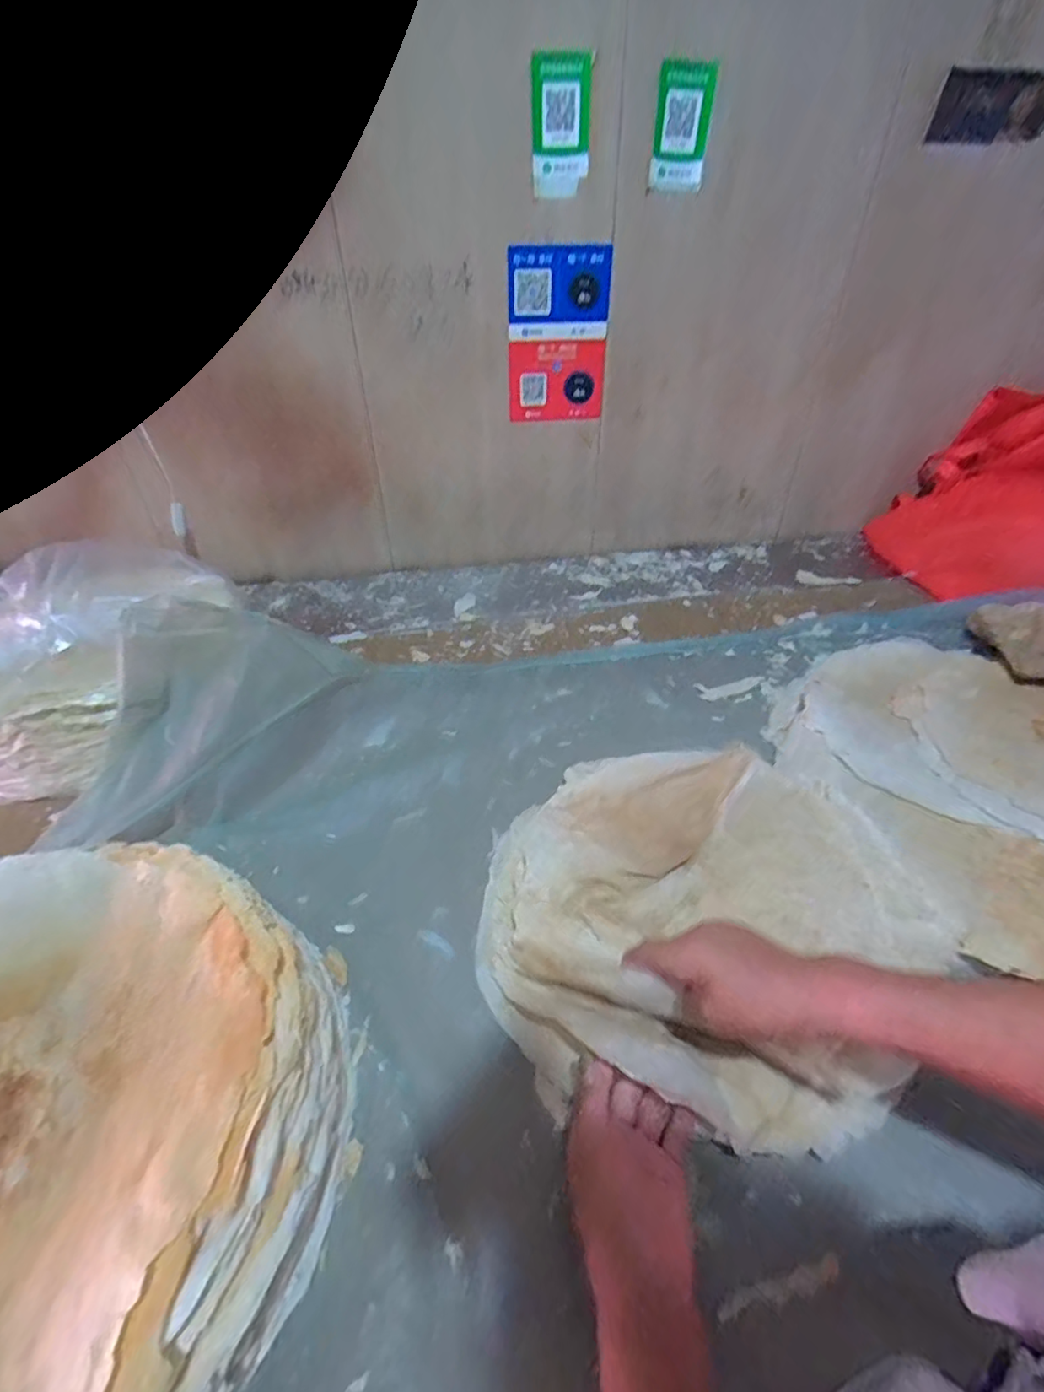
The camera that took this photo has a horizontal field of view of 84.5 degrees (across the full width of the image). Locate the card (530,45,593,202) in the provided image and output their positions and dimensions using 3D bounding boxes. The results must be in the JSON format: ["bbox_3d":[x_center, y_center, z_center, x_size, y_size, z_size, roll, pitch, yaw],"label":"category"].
[{"bbox_3d":[0.053,-0.766,0.776,0.079,0.138,0.011,-7,43,-7],"label":"card"}]

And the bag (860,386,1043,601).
[{"bbox_3d":[0.967,-0.372,1.085,0.478,0.314,0.262,-2,39,-2],"label":"bag"}]

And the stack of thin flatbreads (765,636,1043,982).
[{"bbox_3d":[0.573,0.082,0.651,0.506,0.049,0.522,-4,39,-5],"label":"stack of thin flatbreads"}]

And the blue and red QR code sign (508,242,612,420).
[{"bbox_3d":[0.059,-0.580,0.933,0.159,0.238,0.012,-5,41,-4],"label":"blue and red QR code sign"}]

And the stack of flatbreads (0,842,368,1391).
[{"bbox_3d":[-0.300,0.277,0.344,0.349,0.143,0.332,3,39,4],"label":"stack of flatbreads"}]

